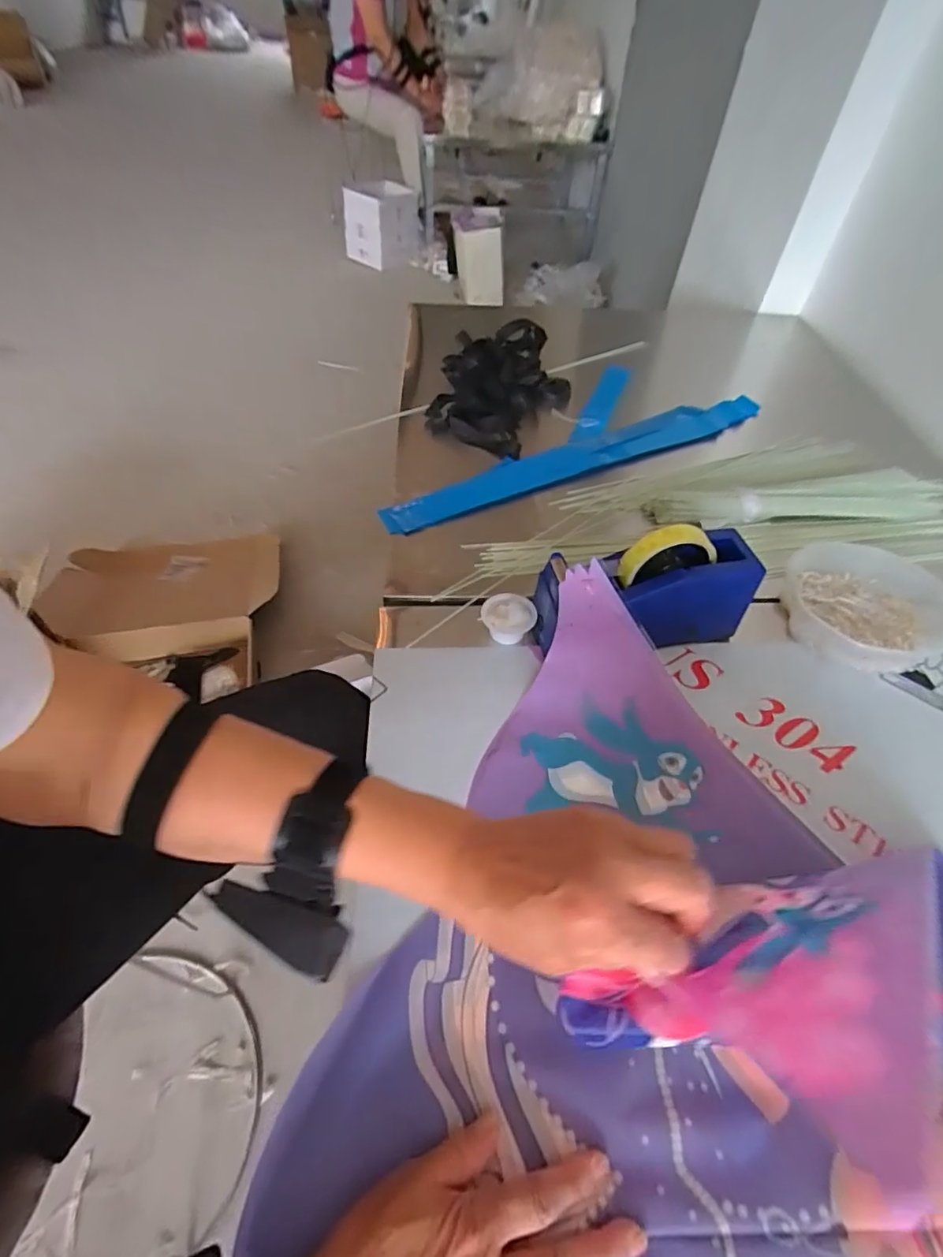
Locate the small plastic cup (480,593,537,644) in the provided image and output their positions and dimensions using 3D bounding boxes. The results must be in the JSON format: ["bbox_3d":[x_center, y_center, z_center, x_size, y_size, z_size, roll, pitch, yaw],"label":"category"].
[{"bbox_3d":[0.037,-0.010,0.571,0.053,0.028,0.044,-1,50,-2],"label":"small plastic cup"}]

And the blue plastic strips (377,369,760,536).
[{"bbox_3d":[0.136,-0.276,0.798,0.606,0.036,0.162,-20,54,-20],"label":"blue plastic strips"}]

